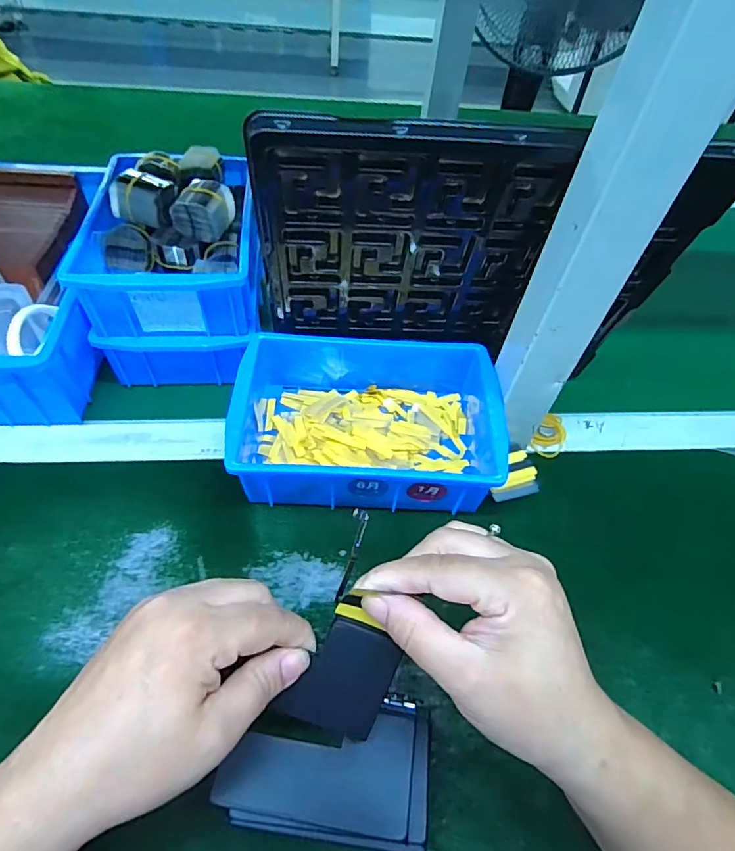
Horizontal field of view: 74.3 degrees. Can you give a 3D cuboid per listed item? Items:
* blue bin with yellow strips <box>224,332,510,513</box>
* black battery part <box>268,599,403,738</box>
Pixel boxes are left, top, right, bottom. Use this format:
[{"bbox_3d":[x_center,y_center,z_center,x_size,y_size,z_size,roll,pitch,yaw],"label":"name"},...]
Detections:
[{"bbox_3d":[-0.001,-0.006,0.398,0.197,0.071,0.144,5,52,-2],"label":"blue bin with yellow strips"},{"bbox_3d":[-0.010,0.117,0.234,0.045,0.005,0.067,21,93,-6],"label":"black battery part"}]

